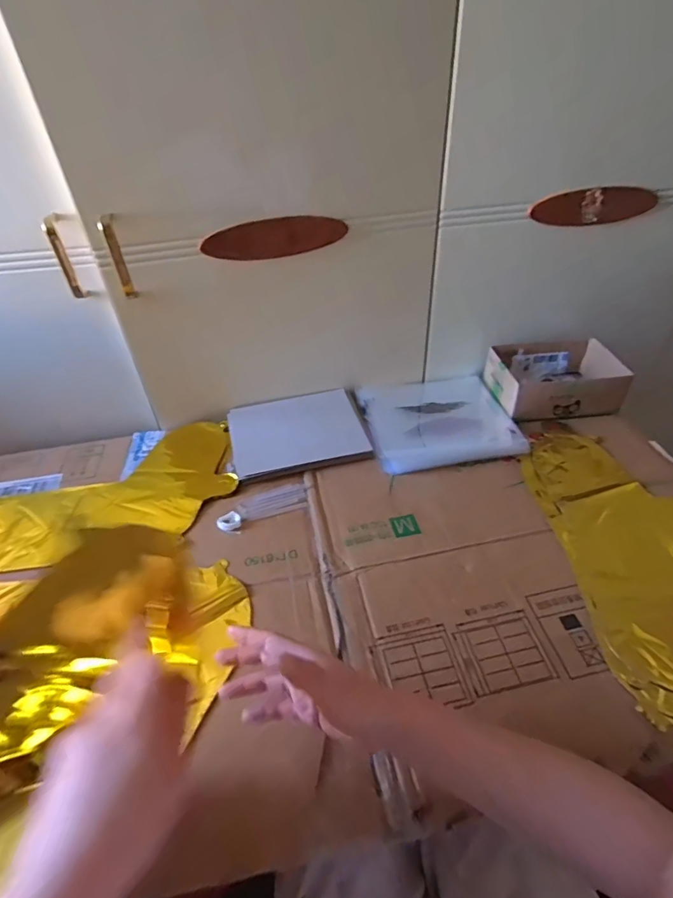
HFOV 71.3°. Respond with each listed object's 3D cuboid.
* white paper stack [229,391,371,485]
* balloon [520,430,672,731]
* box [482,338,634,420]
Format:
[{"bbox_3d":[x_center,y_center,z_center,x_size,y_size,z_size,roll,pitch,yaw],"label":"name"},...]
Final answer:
[{"bbox_3d":[-0.061,-0.026,0.712,0.191,0.010,0.155,-11,44,-10],"label":"white paper stack"},{"bbox_3d":[0.379,0.121,0.552,0.221,0.030,0.409,-3,44,-2],"label":"balloon"},{"bbox_3d":[0.352,-0.116,0.760,0.190,0.062,0.136,-4,44,-3],"label":"box"}]

